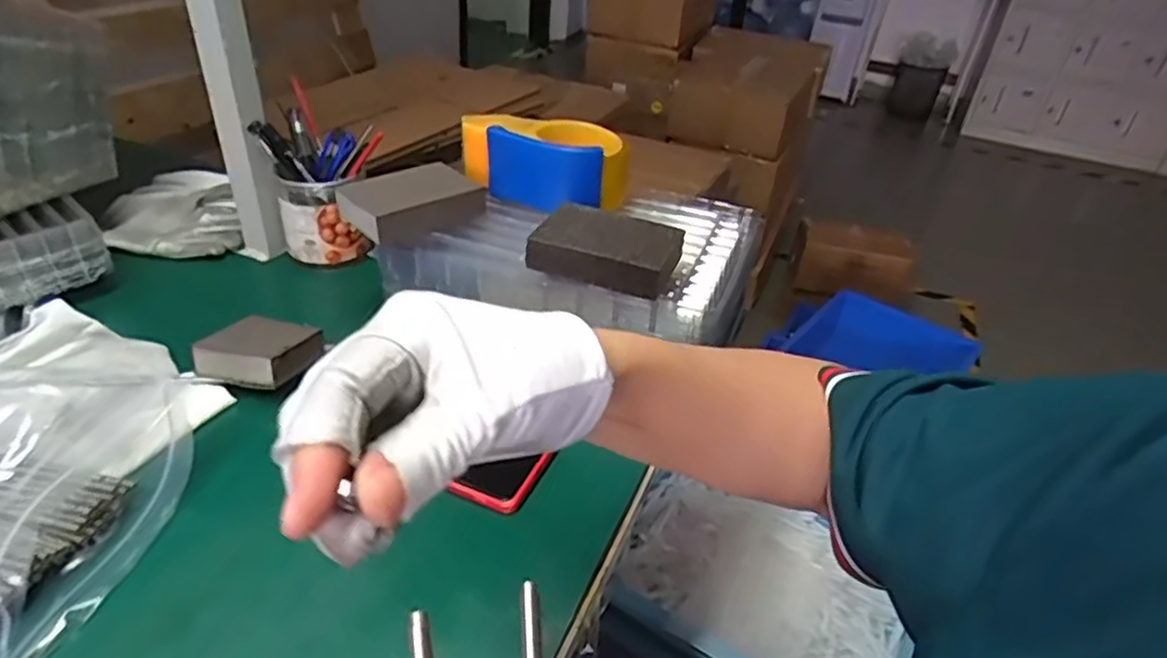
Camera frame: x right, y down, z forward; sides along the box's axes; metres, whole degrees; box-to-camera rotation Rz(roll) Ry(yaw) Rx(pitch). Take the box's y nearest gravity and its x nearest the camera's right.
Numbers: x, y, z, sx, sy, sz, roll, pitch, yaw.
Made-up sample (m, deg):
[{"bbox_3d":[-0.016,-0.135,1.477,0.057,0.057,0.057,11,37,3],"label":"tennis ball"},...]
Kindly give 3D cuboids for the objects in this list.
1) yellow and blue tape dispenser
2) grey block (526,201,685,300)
[{"bbox_3d":[-0.033,-0.149,0.621,0.144,0.060,0.075,17,36,15],"label":"yellow and blue tape dispenser"},{"bbox_3d":[0.019,-0.059,0.518,0.104,0.030,0.065,16,36,14],"label":"grey block"}]

